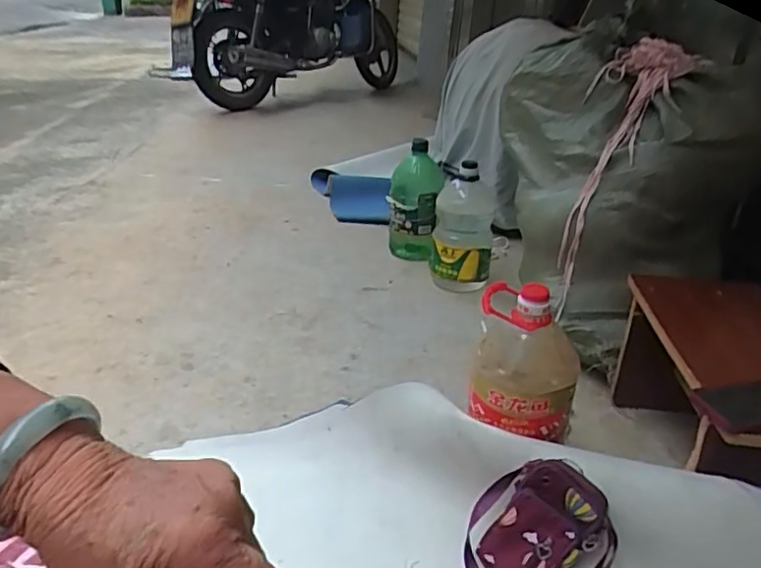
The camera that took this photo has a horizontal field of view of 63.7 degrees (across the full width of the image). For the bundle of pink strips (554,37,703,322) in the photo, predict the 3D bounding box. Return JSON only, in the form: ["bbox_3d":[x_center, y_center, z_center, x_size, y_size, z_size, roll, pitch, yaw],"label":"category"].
[{"bbox_3d":[0.496,-0.269,1.333,0.192,0.724,0.126,19,-12,32],"label":"bundle of pink strips"}]

